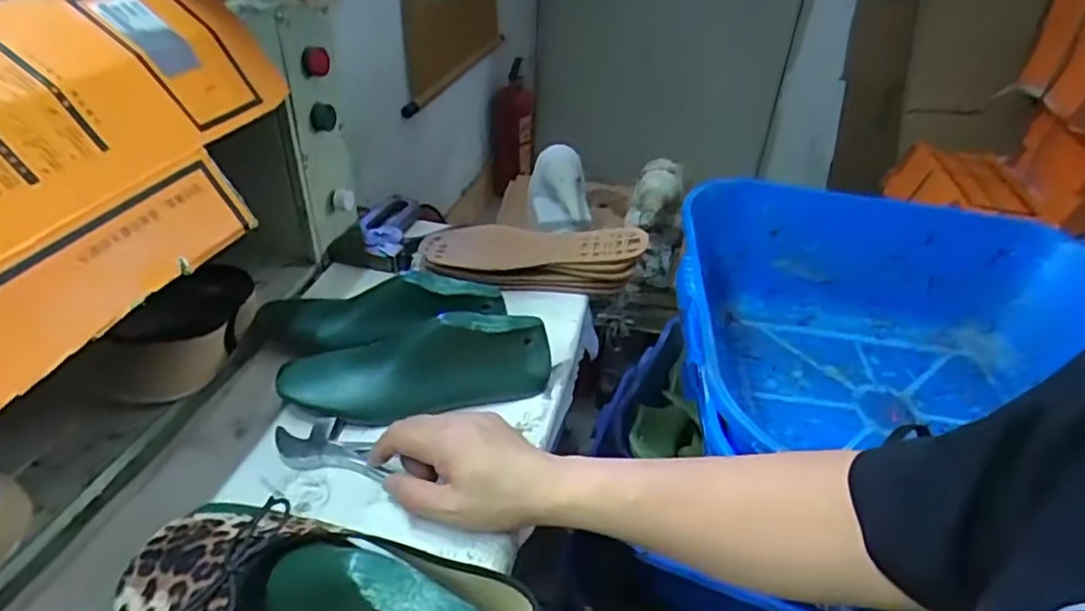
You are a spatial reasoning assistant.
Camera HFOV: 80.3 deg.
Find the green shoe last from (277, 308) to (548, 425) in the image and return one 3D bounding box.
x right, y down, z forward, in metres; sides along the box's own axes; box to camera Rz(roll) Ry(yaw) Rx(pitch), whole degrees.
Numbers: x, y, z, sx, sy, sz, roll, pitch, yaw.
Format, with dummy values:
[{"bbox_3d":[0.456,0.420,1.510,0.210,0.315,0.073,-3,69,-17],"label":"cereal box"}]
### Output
[{"bbox_3d":[-0.113,0.044,0.578,0.236,0.071,0.082,-7,38,-14],"label":"green shoe last"}]

